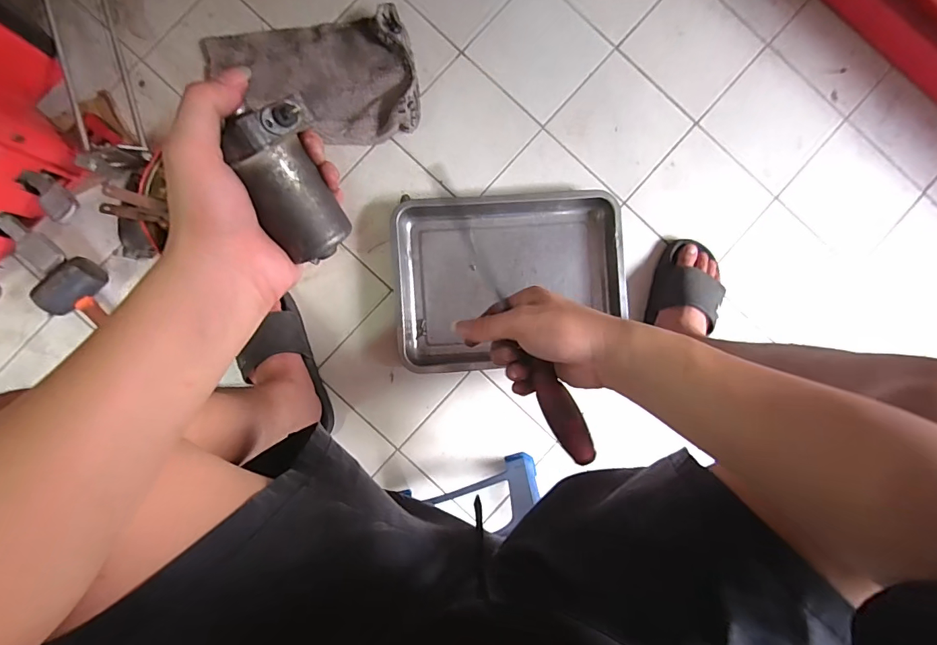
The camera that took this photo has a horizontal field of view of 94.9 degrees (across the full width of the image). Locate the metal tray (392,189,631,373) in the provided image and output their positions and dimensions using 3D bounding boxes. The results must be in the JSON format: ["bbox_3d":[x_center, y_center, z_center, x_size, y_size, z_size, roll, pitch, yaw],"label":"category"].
[{"bbox_3d":[0.071,-0.077,0.744,0.381,0.045,0.291,-6,89,-2],"label":"metal tray"}]

